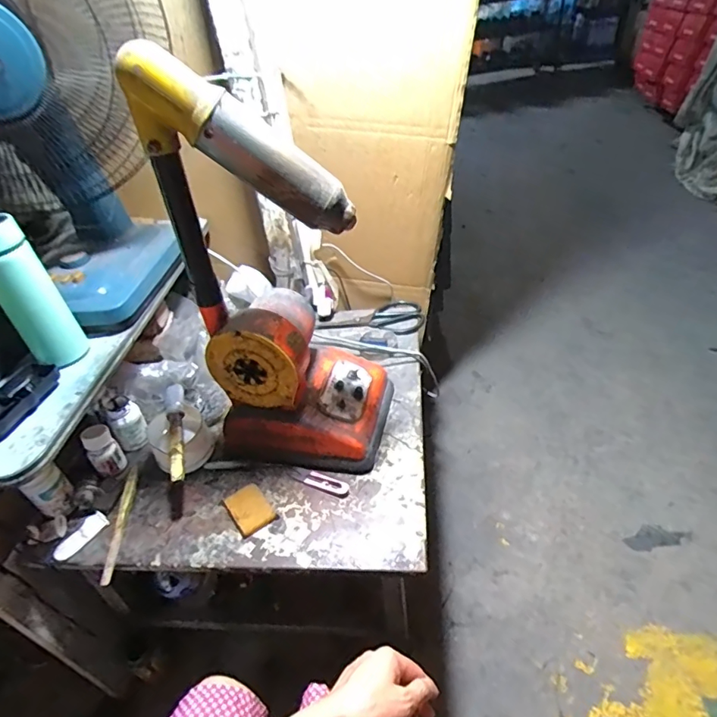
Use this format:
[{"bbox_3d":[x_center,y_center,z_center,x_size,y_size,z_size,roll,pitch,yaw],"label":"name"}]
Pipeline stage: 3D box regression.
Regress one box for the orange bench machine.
[{"bbox_3d":[-0.097,-0.084,0.620,0.228,0.498,0.181,4,42,13],"label":"orange bench machine"}]

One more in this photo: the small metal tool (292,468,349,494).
[{"bbox_3d":[-0.056,0.177,0.700,0.087,0.004,0.023,13,45,21],"label":"small metal tool"}]

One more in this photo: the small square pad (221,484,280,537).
[{"bbox_3d":[-0.151,0.208,0.668,0.051,0.008,0.073,-30,46,-24],"label":"small square pad"}]

